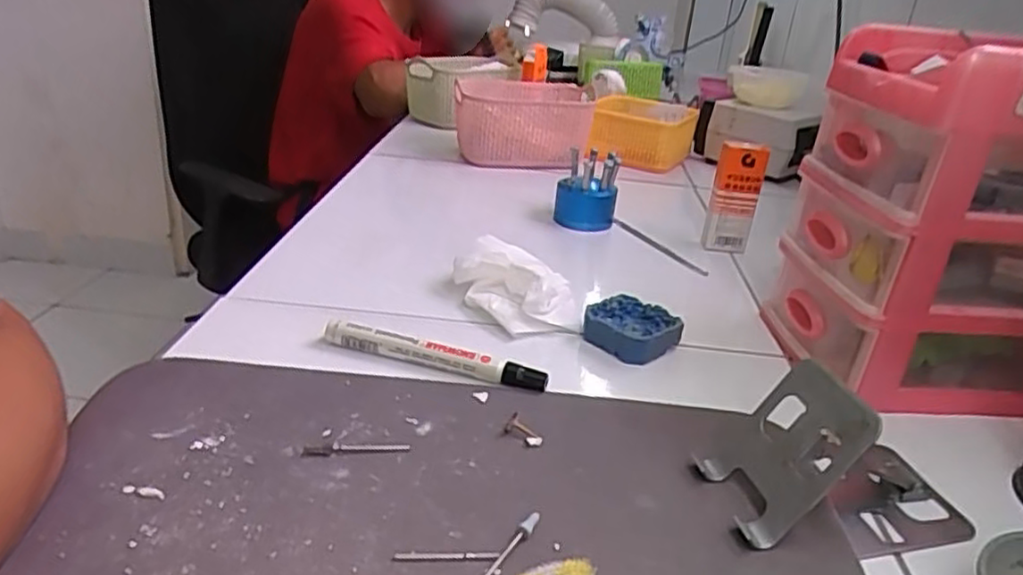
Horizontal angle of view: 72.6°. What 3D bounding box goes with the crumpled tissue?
[{"bbox_3d":[0.004,0.000,0.511,0.066,0.038,0.105,-16,32,-37],"label":"crumpled tissue"}]

